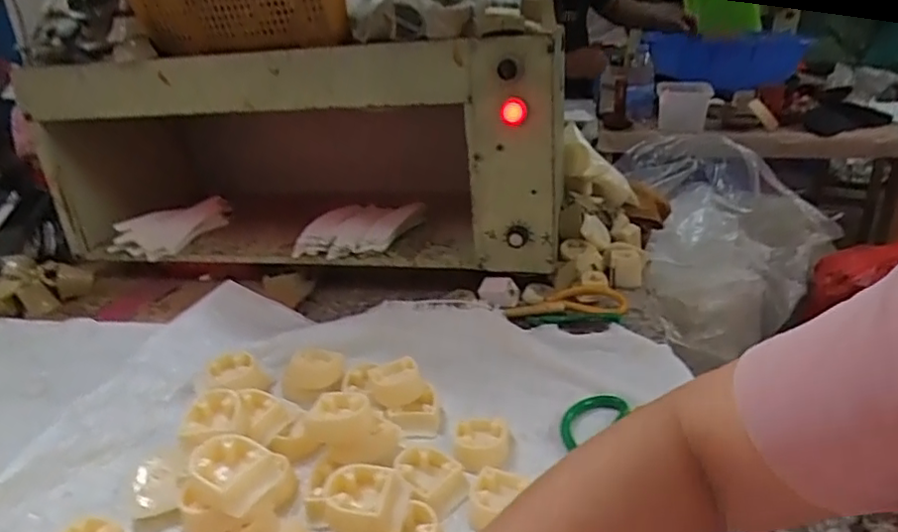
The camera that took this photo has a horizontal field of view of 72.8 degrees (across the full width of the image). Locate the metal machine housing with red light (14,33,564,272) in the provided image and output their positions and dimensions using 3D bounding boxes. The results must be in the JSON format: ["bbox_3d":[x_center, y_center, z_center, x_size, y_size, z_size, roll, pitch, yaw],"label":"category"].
[{"bbox_3d":[-0.200,-0.179,0.912,0.712,0.293,0.352,3,25,14],"label":"metal machine housing with red light"}]

